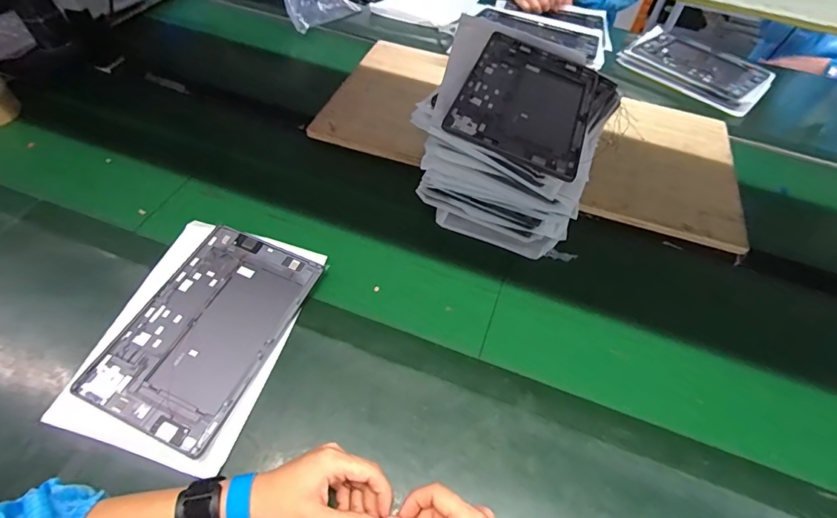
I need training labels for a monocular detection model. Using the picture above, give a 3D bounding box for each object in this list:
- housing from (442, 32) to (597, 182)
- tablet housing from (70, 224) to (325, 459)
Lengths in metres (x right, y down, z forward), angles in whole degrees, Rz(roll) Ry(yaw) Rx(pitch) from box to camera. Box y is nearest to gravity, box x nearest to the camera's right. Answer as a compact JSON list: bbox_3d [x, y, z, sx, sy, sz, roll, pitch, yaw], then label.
[{"bbox_3d":[0.147,-0.217,0.589,0.165,0.008,0.254,23,55,3],"label":"housing"},{"bbox_3d":[-0.248,0.077,0.522,0.164,0.008,0.254,21,57,11],"label":"tablet housing"}]

